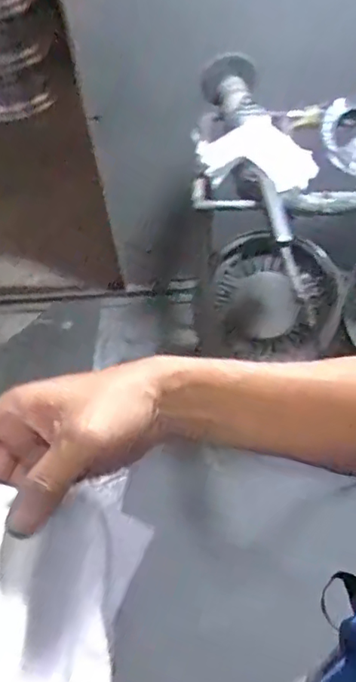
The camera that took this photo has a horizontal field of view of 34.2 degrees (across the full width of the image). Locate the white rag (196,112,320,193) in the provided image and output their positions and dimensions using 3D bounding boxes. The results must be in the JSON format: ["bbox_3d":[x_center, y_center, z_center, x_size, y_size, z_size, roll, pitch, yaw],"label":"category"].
[{"bbox_3d":[0.158,-0.368,1.163,0.222,0.156,0.088,-5,51,2],"label":"white rag"}]

